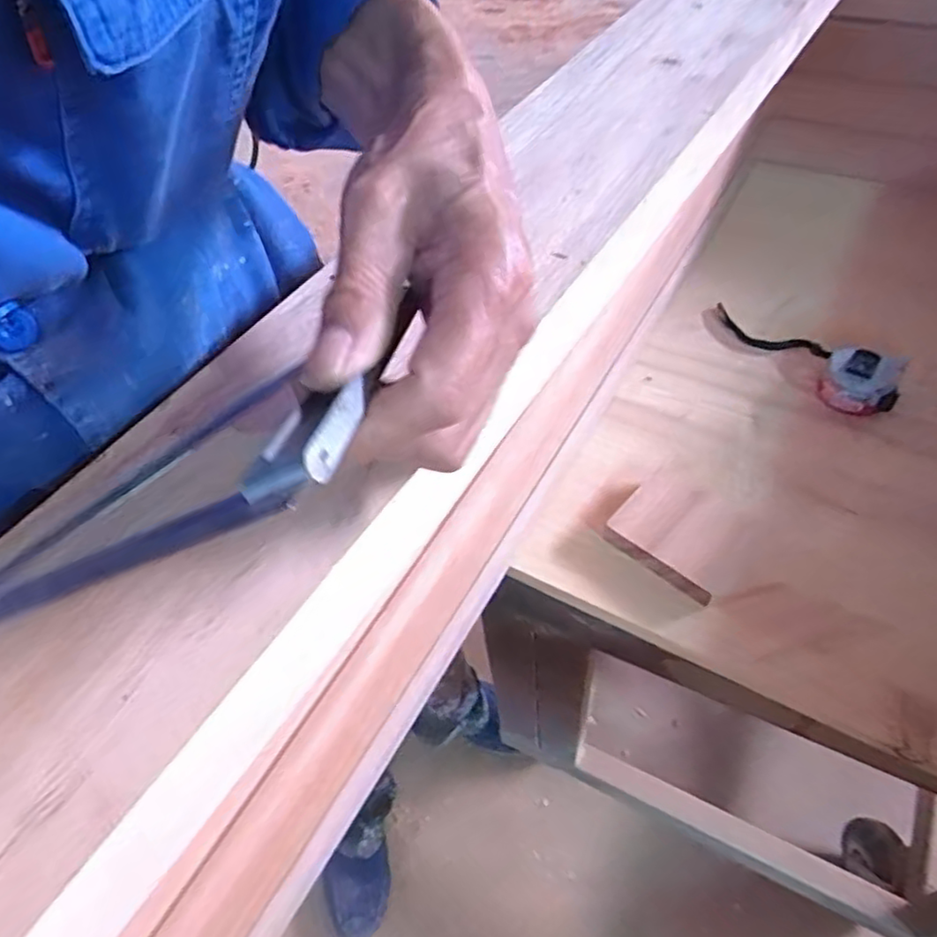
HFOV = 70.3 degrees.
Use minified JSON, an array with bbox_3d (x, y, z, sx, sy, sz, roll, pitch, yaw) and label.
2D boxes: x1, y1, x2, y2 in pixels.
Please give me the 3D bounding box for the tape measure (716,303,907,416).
[{"bbox_3d":[0.314,-0.111,0.609,0.051,0.045,0.179,-26,54,-15],"label":"tape measure"}]

